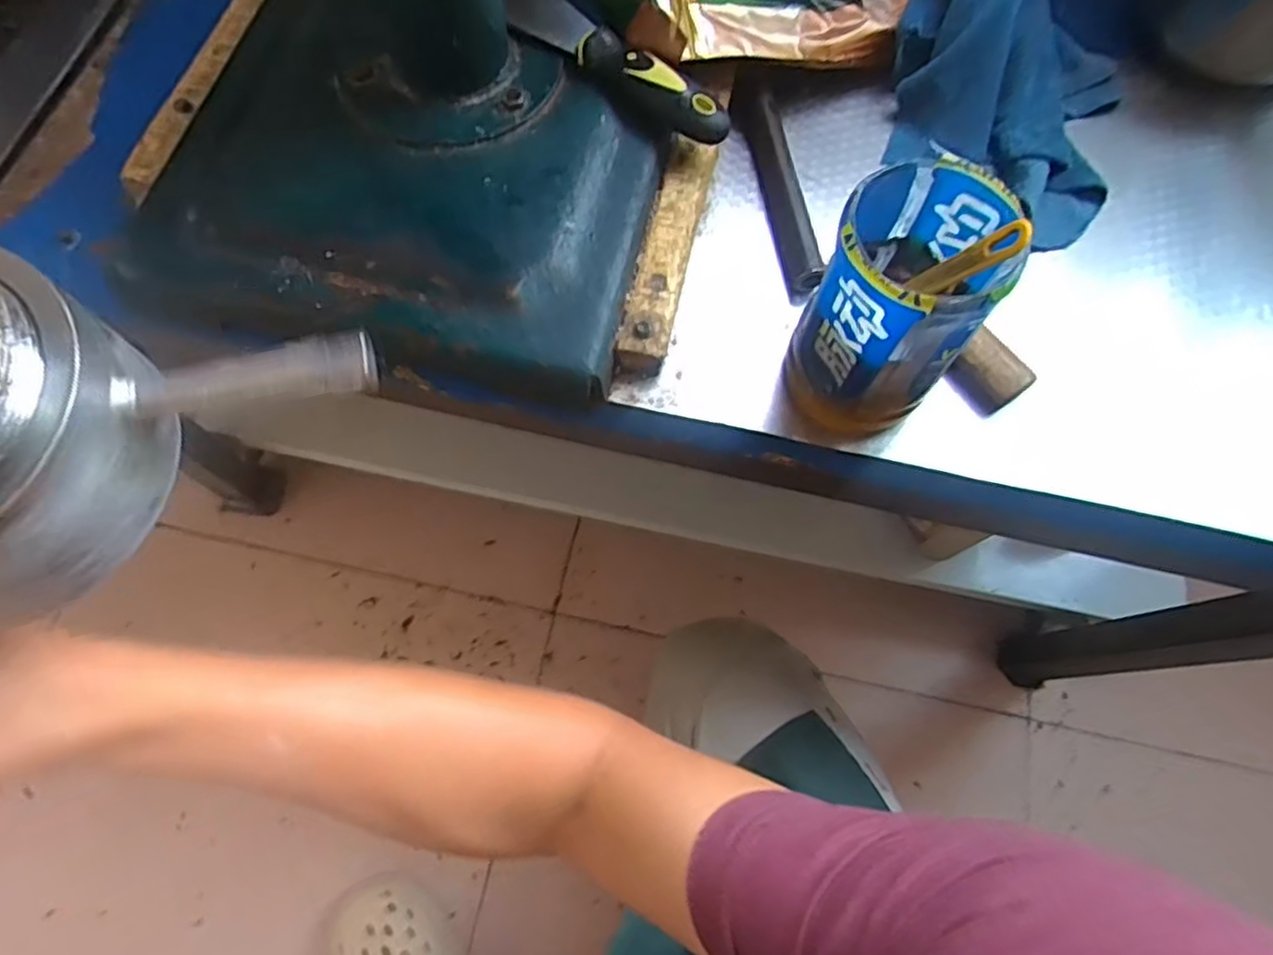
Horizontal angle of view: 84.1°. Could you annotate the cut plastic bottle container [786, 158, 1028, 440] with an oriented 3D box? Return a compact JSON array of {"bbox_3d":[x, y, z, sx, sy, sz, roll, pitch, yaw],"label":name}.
[{"bbox_3d":[0.136,-0.091,0.380,0.078,0.123,0.096,30,72,9],"label":"cut plastic bottle container"}]

